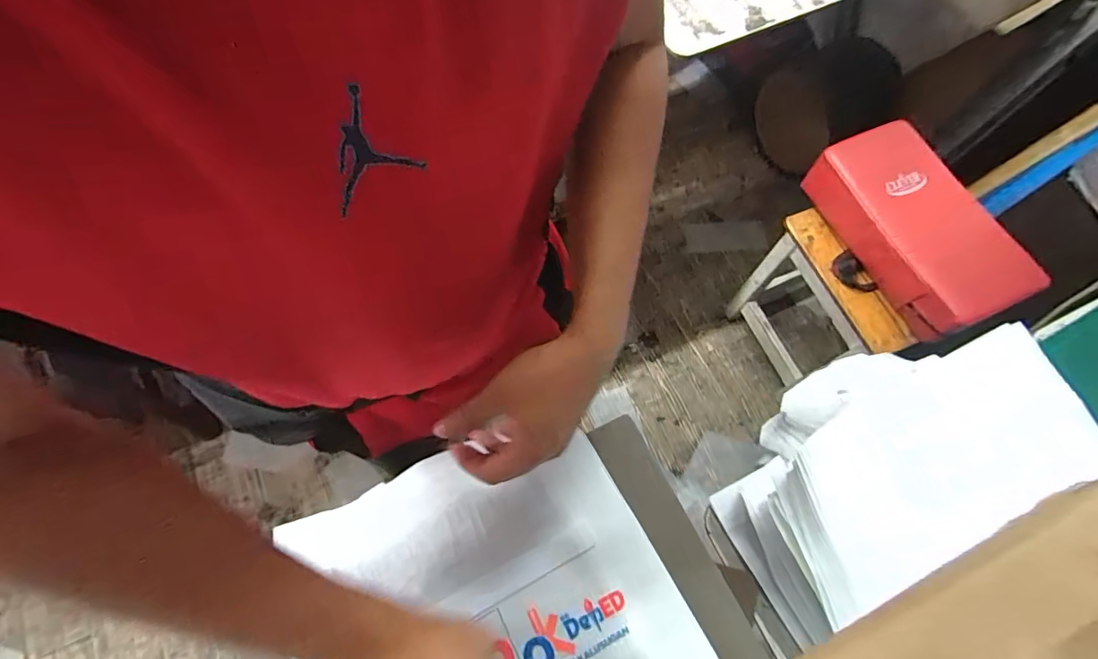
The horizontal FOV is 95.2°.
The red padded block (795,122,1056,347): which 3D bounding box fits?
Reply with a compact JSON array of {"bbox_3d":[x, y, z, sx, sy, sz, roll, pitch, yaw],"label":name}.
[{"bbox_3d":[0.692,-0.197,0.947,0.210,0.093,0.402,-23,70,-8],"label":"red padded block"}]

